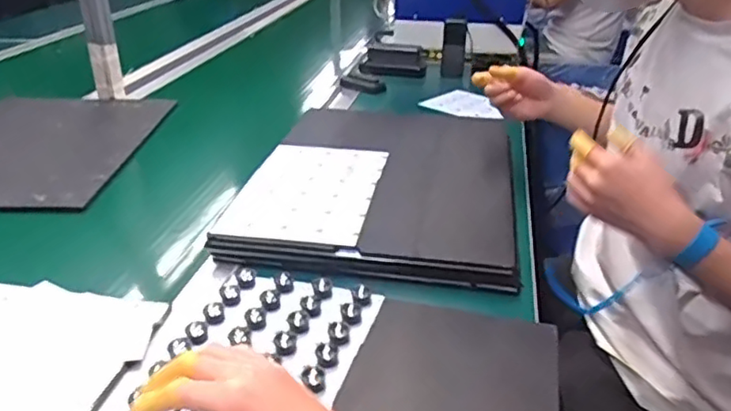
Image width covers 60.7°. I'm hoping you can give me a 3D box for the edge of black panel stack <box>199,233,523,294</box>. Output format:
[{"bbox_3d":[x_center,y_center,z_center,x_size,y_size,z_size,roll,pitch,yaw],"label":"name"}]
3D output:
[{"bbox_3d":[-0.007,0.062,0.718,0.358,0.024,0.016,5,28,9],"label":"edge of black panel stack"}]

